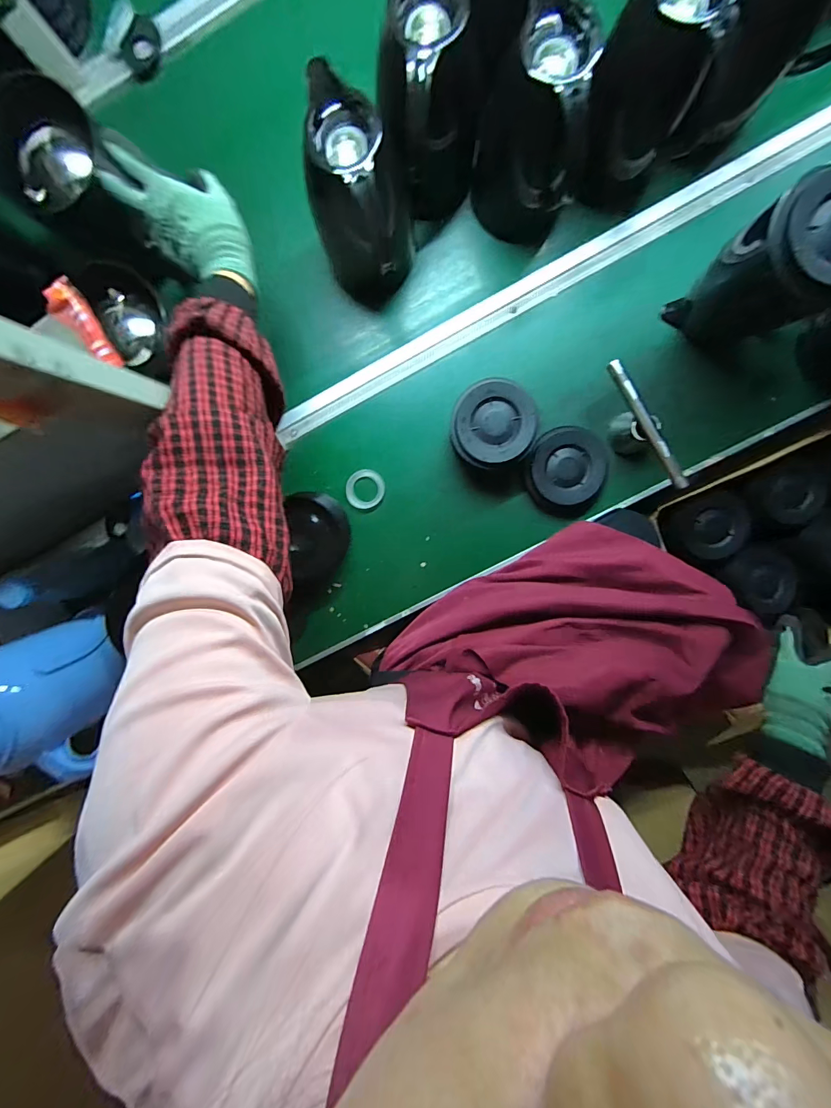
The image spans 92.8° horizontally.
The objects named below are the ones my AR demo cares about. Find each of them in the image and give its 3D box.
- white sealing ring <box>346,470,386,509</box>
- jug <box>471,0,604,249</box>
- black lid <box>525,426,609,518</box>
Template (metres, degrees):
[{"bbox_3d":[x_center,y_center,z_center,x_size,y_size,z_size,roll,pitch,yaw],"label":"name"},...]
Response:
[{"bbox_3d":[-0.079,-0.103,0.628,0.059,0.009,0.061,0,98,3],"label":"white sealing ring"},{"bbox_3d":[0.132,-0.478,0.461,0.108,0.191,0.132,6,98,2],"label":"jug"},{"bbox_3d":[0.228,-0.123,0.603,0.116,0.029,0.129,1,98,3],"label":"black lid"}]

